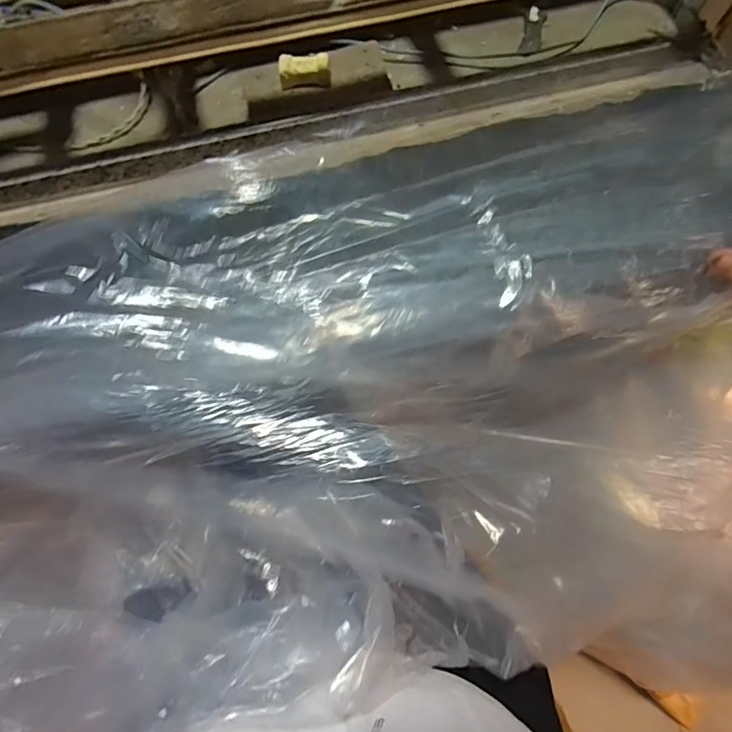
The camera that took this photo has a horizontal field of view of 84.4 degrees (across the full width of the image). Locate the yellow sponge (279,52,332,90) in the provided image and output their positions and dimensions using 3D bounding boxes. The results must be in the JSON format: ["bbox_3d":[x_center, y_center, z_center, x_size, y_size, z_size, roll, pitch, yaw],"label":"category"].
[{"bbox_3d":[-0.060,-0.292,0.399,0.049,0.017,0.027,-3,73,0],"label":"yellow sponge"}]

